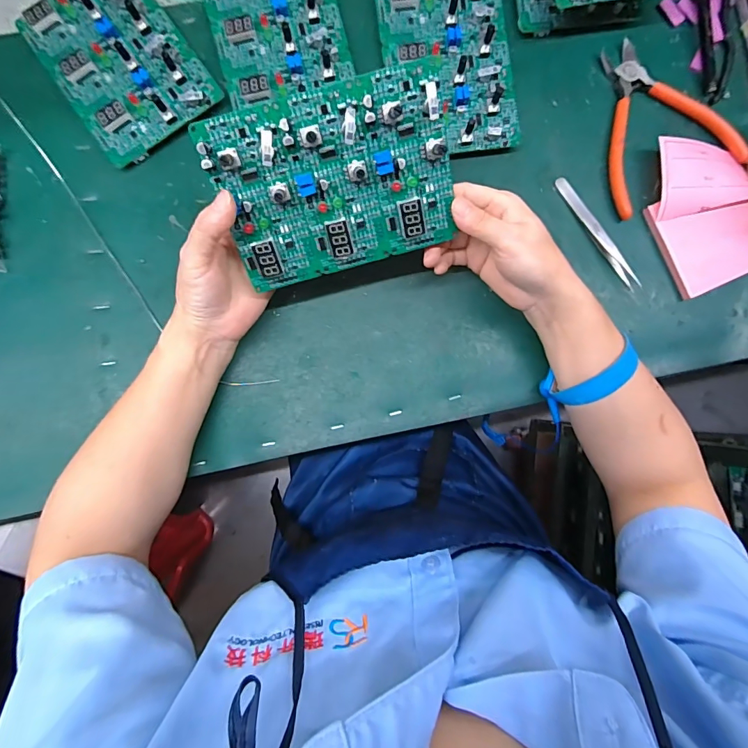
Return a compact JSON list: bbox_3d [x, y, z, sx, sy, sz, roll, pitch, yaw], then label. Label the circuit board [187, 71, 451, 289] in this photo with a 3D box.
[{"bbox_3d":[-0.023,-0.118,0.261,0.144,0.012,0.105,-15,122,1],"label":"circuit board"}]

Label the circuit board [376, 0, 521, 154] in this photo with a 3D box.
[{"bbox_3d":[0.066,-0.260,0.342,0.107,0.027,0.145,-8,88,-2],"label":"circuit board"}]

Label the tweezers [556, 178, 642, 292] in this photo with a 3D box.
[{"bbox_3d":[0.192,-0.121,0.349,0.012,0.013,0.112,-32,89,-3],"label":"tweezers"}]

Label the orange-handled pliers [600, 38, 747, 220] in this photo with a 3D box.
[{"bbox_3d":[0.251,-0.219,0.353,0.115,0.013,0.143,-15,89,-2],"label":"orange-handled pliers"}]

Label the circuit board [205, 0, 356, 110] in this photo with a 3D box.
[{"bbox_3d":[-0.080,-0.289,0.338,0.106,0.024,0.127,-14,89,-2],"label":"circuit board"}]

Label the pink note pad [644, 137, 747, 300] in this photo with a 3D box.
[{"bbox_3d":[0.281,-0.138,0.347,0.087,0.019,0.125,-24,89,-2],"label":"pink note pad"}]

